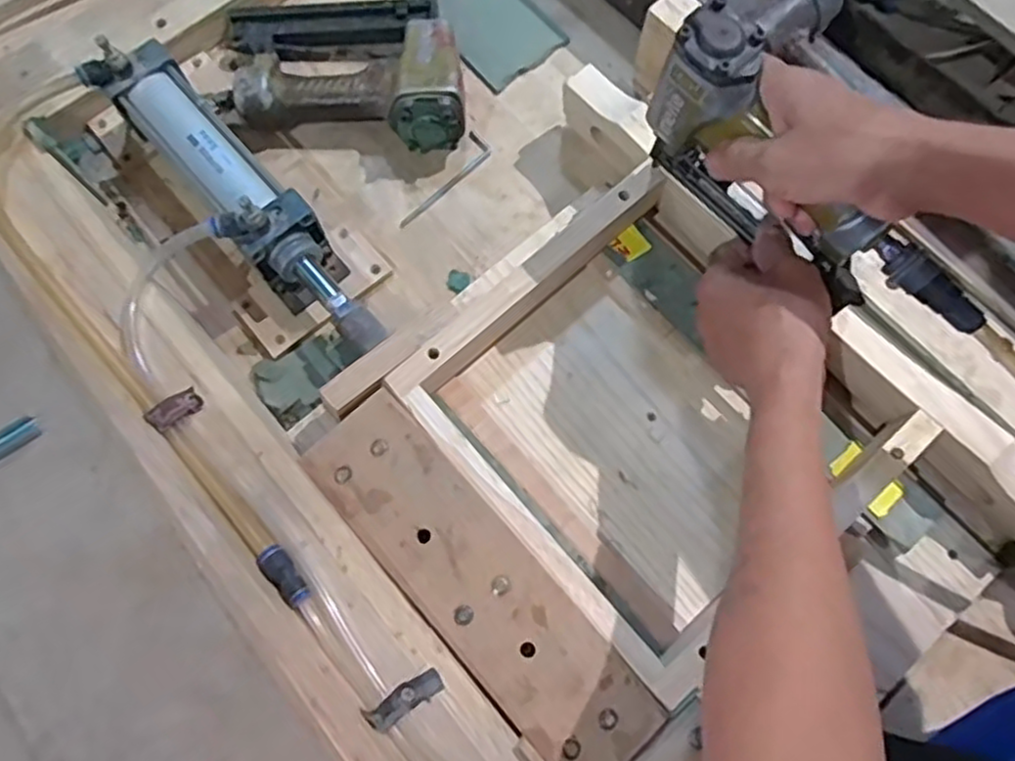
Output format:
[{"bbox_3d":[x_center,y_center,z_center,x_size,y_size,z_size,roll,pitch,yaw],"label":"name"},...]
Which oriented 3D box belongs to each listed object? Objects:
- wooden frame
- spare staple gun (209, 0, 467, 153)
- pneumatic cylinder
[{"bbox_3d":[0.106,0.025,0.525,0.265,0.055,0.289,-40,78,-11],"label":"wooden frame"},{"bbox_3d":[-0.150,-0.272,0.628,0.215,0.062,0.146,-3,74,-1],"label":"spare staple gun"},{"bbox_3d":[-0.206,-0.142,0.569,0.070,0.083,0.317,-43,78,-12],"label":"pneumatic cylinder"}]

